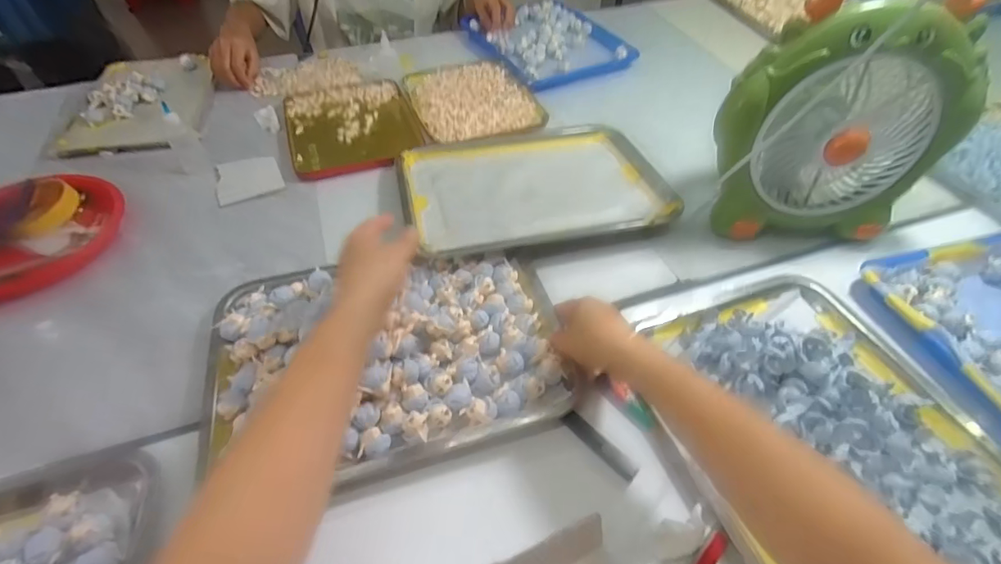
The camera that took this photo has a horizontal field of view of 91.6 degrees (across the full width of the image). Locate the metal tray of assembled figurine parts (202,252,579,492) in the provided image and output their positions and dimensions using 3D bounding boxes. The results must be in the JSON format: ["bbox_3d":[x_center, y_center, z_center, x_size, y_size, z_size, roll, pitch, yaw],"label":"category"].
[{"bbox_3d":[-0.113,0.059,0.491,0.344,0.044,0.244,-11,51,-8],"label":"metal tray of assembled figurine parts"}]

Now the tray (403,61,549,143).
[{"bbox_3d":[-0.051,-0.328,0.859,0.201,0.015,0.241,-16,50,-12],"label":"tray"}]

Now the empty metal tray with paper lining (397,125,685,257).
[{"bbox_3d":[0.042,-0.148,0.682,0.343,0.026,0.264,-10,49,-7],"label":"empty metal tray with paper lining"}]

